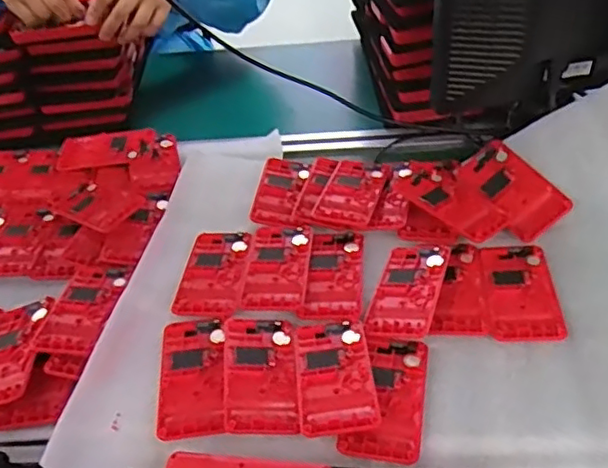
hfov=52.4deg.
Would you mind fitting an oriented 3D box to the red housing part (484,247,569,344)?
[{"bbox_3d":[0.200,0.051,0.568,0.061,0.004,0.119,2,41,9],"label":"red housing part"}]

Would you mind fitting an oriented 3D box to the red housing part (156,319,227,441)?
[{"bbox_3d":[-0.094,0.116,0.518,0.054,0.006,0.119,-8,41,-3],"label":"red housing part"}]

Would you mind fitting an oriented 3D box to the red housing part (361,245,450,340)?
[{"bbox_3d":[0.098,0.048,0.577,0.059,0.015,0.115,11,43,18],"label":"red housing part"}]

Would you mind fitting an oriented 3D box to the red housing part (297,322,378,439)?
[{"bbox_3d":[0.025,0.114,0.511,0.060,0.006,0.116,-5,41,0],"label":"red housing part"}]

